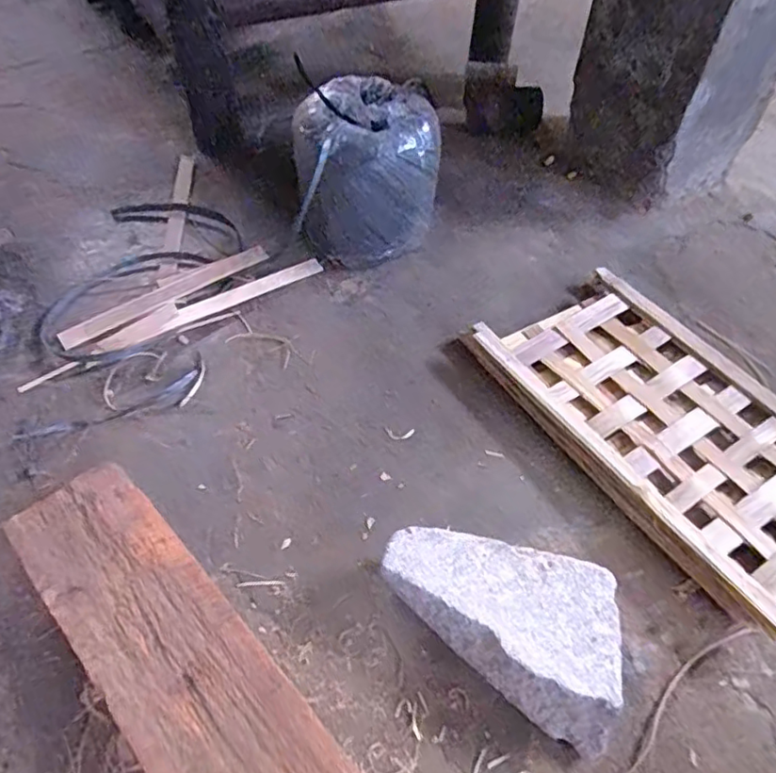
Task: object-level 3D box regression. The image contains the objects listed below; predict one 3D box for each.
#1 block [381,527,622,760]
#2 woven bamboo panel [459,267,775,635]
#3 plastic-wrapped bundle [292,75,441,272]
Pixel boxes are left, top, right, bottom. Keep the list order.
[{"bbox_3d":[0.088,0.206,0.504,0.190,0.065,0.132,10,52,6],"label":"block"},{"bbox_3d":[0.308,0.040,0.659,0.249,0.044,0.432,-25,56,-21],"label":"woven bamboo panel"},{"bbox_3d":[-0.028,-0.276,0.813,0.184,0.198,0.175,-7,52,-7],"label":"plastic-wrapped bundle"}]

